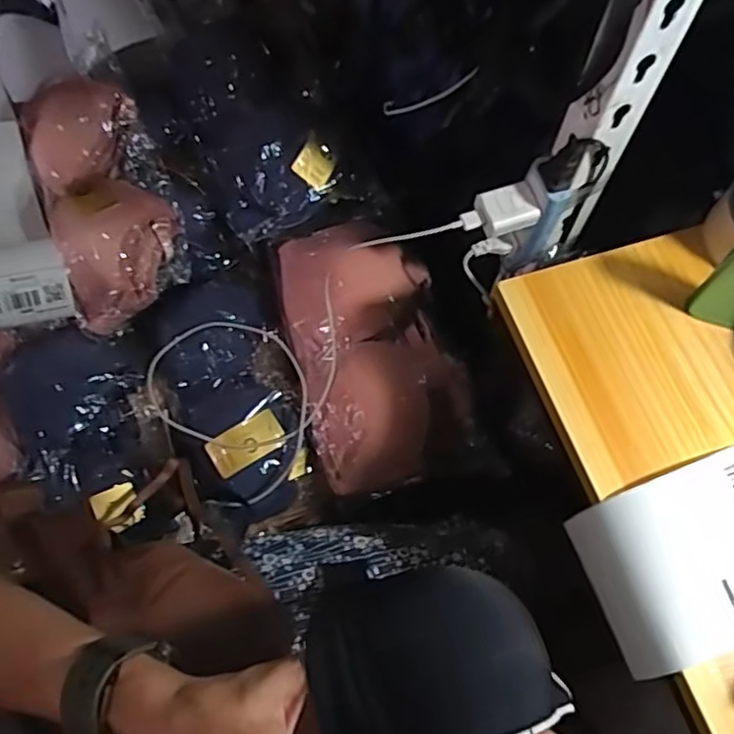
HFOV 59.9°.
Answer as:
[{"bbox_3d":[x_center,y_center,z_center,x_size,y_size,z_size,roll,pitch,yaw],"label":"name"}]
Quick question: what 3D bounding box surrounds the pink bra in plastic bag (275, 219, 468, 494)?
[{"bbox_3d":[0.001,-0.024,0.618,0.142,0.083,0.256,-14,66,-6],"label":"pink bra in plastic bag"}]

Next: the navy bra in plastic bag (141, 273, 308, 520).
[{"bbox_3d":[-0.137,0.017,0.626,0.117,0.054,0.252,-23,68,-10],"label":"navy bra in plastic bag"}]

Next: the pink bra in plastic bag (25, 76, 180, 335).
[{"bbox_3d":[-0.268,-0.181,0.649,0.112,0.091,0.254,-19,67,-8],"label":"pink bra in plastic bag"}]

